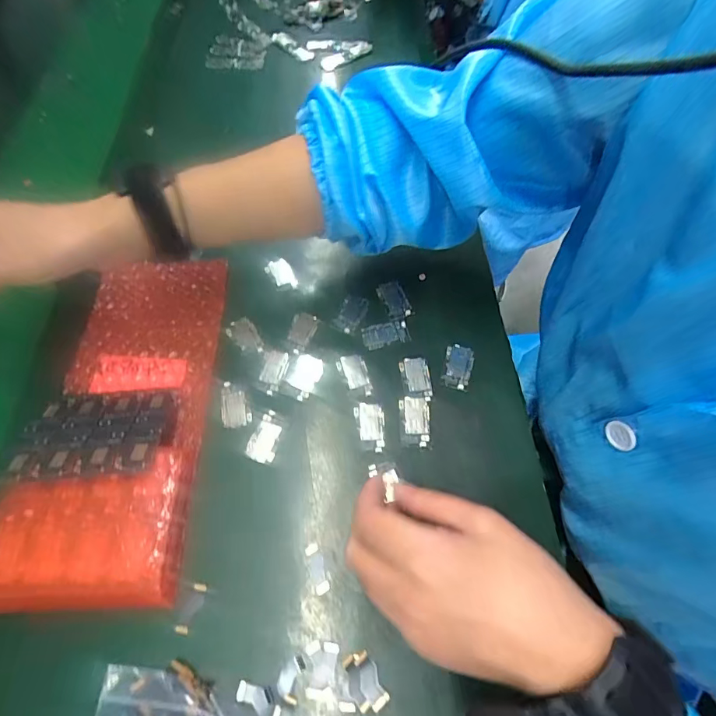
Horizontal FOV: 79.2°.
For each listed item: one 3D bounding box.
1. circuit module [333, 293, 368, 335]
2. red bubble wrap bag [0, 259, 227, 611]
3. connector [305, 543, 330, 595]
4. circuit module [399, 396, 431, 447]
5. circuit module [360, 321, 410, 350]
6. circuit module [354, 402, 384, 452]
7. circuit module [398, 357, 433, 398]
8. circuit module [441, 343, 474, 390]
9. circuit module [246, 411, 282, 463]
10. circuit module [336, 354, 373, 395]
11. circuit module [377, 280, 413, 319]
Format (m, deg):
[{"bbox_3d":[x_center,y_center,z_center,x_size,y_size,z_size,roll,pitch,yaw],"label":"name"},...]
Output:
[{"bbox_3d":[-0.006,-0.039,0.375,0.020,0.004,0.038,21,62,10],"label":"circuit module"},{"bbox_3d":[-0.174,0.029,0.319,0.120,0.028,0.268,-1,60,-2],"label":"red bubble wrap bag"},{"bbox_3d":[-0.026,0.135,0.278,0.010,0.004,0.029,-15,62,-10],"label":"connector"},{"bbox_3d":[0.043,0.047,0.326,0.022,0.004,0.040,2,60,0],"label":"circuit module"},{"bbox_3d":[0.023,-0.020,0.366,0.039,0.004,0.022,-12,61,-8],"label":"circuit module"},{"bbox_3d":[0.010,0.051,0.324,0.021,0.004,0.038,-6,60,-5],"label":"circuit module"},{"bbox_3d":[0.046,0.014,0.344,0.023,0.004,0.034,-4,60,-4],"label":"circuit module"},{"bbox_3d":[0.081,0.006,0.348,0.022,0.004,0.038,15,61,7],"label":"circuit module"},{"bbox_3d":[-0.069,0.057,0.320,0.021,0.004,0.038,8,60,3],"label":"circuit module"},{"bbox_3d":[-0.003,0.013,0.345,0.022,0.004,0.037,-14,61,-9],"label":"circuit module"},{"bbox_3d":[0.032,-0.052,0.382,0.022,0.005,0.040,-18,62,-11],"label":"circuit module"}]

